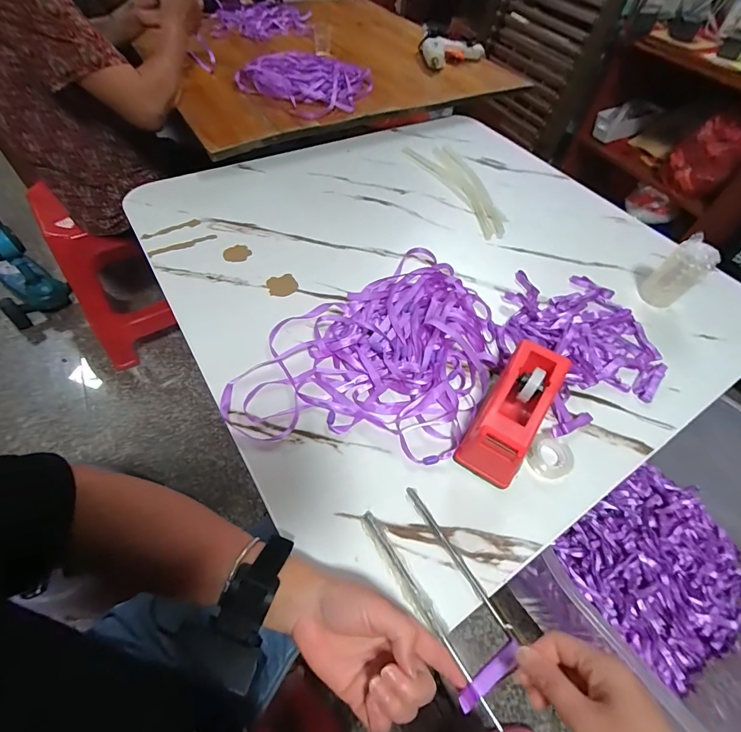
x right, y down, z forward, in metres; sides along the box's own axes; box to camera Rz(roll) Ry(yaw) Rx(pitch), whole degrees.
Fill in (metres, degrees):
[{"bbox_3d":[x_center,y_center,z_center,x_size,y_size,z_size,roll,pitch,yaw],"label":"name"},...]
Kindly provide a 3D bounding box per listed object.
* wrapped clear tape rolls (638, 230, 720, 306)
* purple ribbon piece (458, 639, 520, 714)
[{"bbox_3d":[0.443,-0.133,0.544,0.044,0.096,0.054,-37,65,-27],"label":"wrapped clear tape rolls"},{"bbox_3d":[0.096,0.244,0.298,0.066,0.008,0.013,-26,61,-24],"label":"purple ribbon piece"}]

